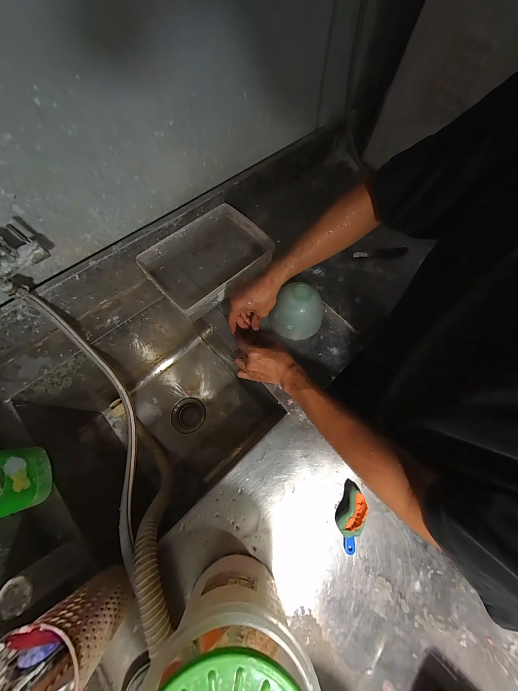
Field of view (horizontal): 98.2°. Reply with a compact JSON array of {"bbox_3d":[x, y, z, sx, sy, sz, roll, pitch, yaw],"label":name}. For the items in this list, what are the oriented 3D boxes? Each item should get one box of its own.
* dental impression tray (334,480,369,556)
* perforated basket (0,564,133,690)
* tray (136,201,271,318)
[{"bbox_3d":[0.161,0.298,0.390,0.039,0.024,0.105,20,71,5],"label":"dental impression tray"},{"bbox_3d":[-0.229,0.359,0.271,0.094,0.143,0.093,1,71,-2],"label":"perforated basket"},{"bbox_3d":[-0.118,-0.205,0.546,0.271,0.068,0.194,-39,77,-14],"label":"tray"}]

